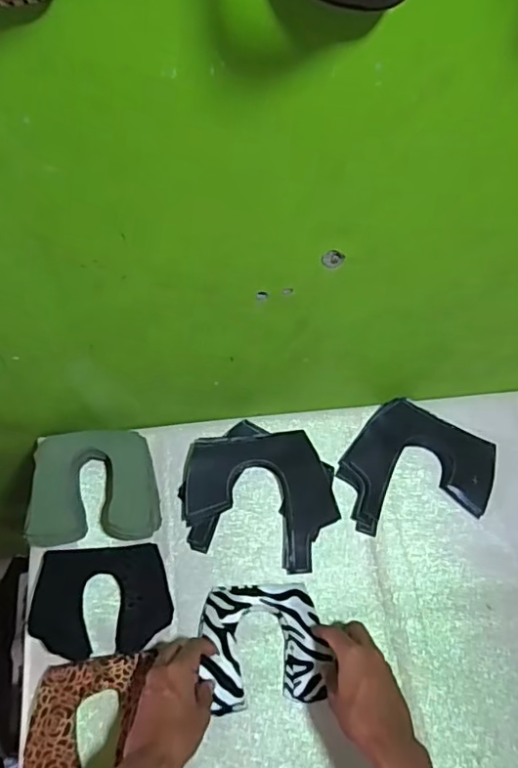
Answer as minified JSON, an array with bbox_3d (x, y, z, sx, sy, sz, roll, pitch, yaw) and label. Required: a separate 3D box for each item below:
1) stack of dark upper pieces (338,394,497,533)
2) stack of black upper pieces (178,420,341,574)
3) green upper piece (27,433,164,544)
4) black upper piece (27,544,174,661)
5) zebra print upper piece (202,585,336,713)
[{"bbox_3d":[0.213,0.126,0.751,0.191,0.016,0.190,26,66,10],"label":"stack of dark upper pieces"},{"bbox_3d":[0.000,0.139,0.728,0.201,0.032,0.173,13,64,4],"label":"stack of black upper pieces"},{"bbox_3d":[-0.203,0.133,0.697,0.146,0.079,0.137,-4,64,-4],"label":"green upper piece"},{"bbox_3d":[-0.187,0.259,0.663,0.154,0.041,0.117,-3,64,-4],"label":"black upper piece"},{"bbox_3d":[0.004,0.303,0.645,0.134,0.029,0.130,-4,65,-5],"label":"zebra print upper piece"}]

